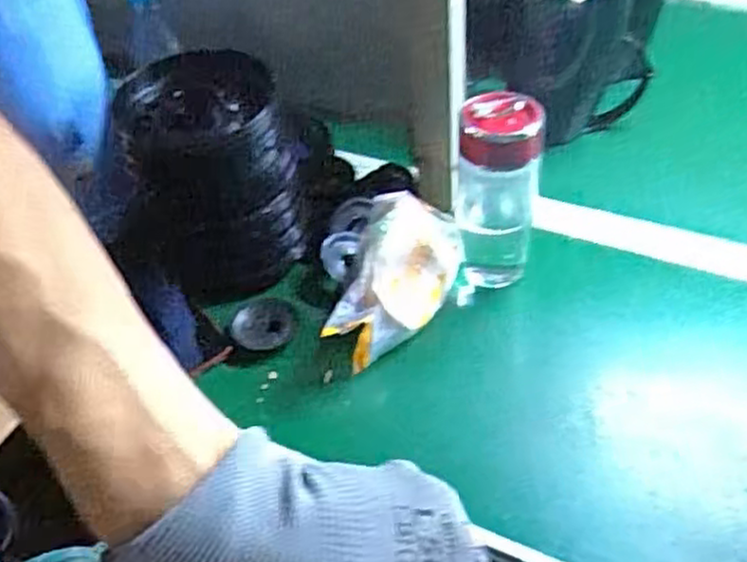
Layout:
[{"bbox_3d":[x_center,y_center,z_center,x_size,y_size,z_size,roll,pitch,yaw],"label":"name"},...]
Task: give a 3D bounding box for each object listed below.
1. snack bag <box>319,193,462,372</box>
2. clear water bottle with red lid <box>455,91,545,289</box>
[{"bbox_3d":[0.025,-0.007,0.687,0.092,0.057,0.198,5,45,12],"label":"snack bag"},{"bbox_3d":[0.111,-0.082,0.679,0.069,0.174,0.078,3,44,10],"label":"clear water bottle with red lid"}]

